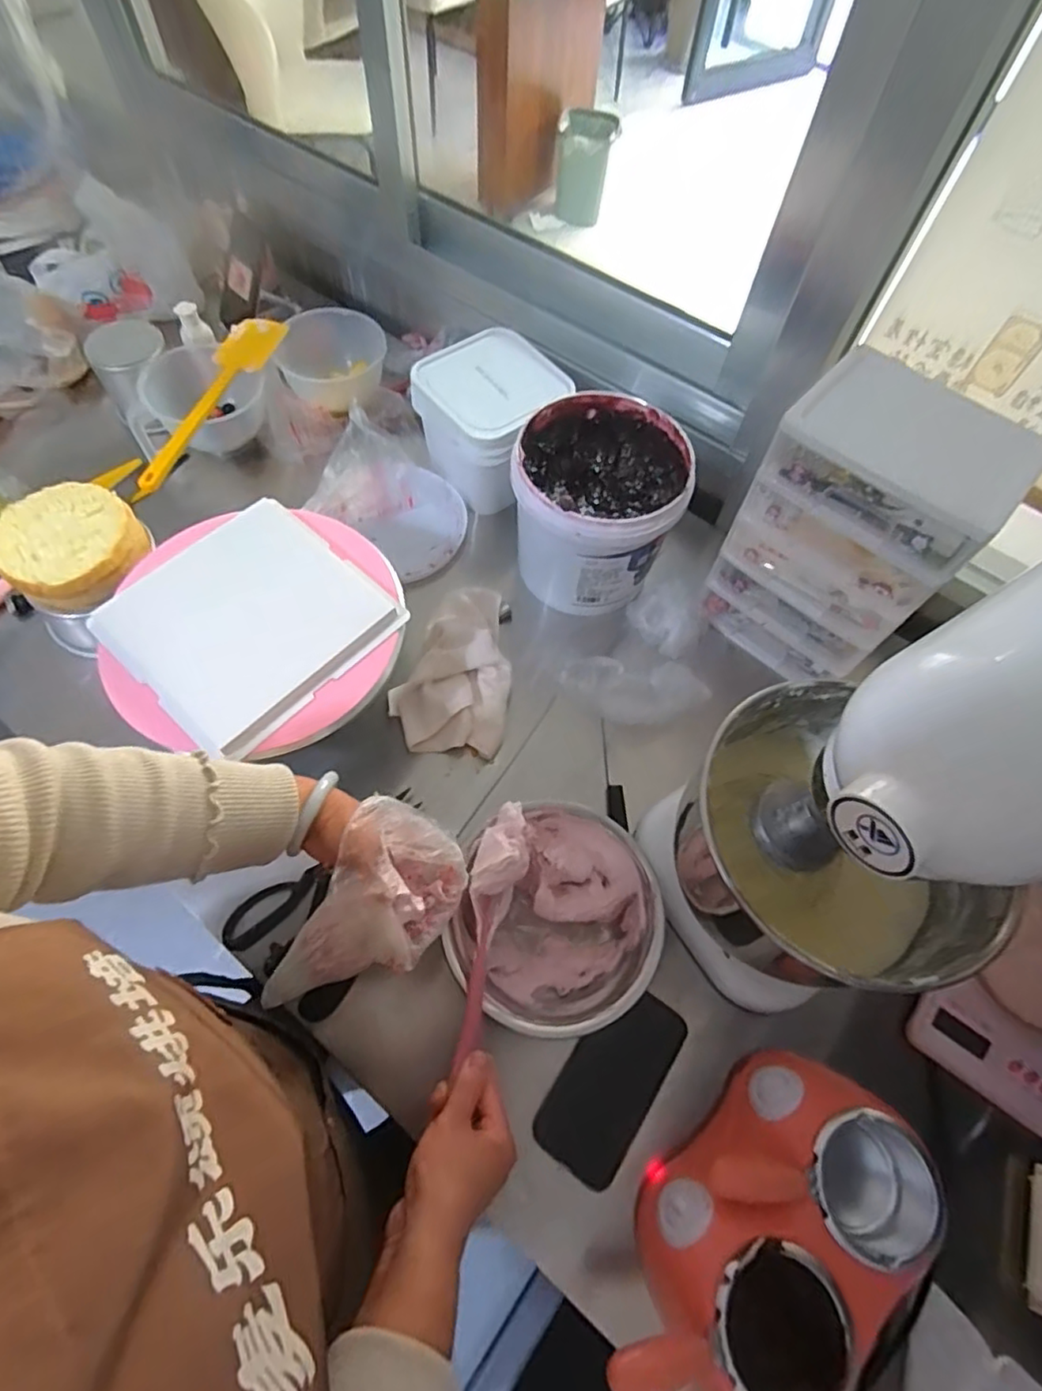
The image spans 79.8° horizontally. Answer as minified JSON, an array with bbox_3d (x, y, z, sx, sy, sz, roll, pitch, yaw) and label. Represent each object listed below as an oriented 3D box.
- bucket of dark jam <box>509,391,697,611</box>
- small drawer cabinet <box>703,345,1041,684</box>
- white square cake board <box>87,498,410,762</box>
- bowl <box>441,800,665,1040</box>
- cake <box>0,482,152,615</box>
[{"bbox_3d":[0.090,-0.216,0.771,0.184,0.201,0.195,1,64,-2],"label":"bucket of dark jam"},{"bbox_3d":[0.343,-0.168,0.675,0.198,0.291,0.136,39,69,16],"label":"small drawer cabinet"},{"bbox_3d":[-0.276,-0.078,0.632,0.228,0.013,0.227,39,69,16],"label":"white square cake board"},{"bbox_3d":[0.035,0.214,0.601,0.184,0.086,0.183,1,64,-2],"label":"bowl"},{"bbox_3d":[-0.484,-0.159,0.681,0.140,0.049,0.142,1,64,-2],"label":"cake"}]

